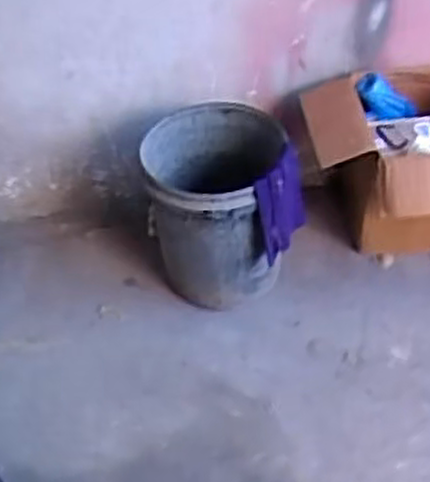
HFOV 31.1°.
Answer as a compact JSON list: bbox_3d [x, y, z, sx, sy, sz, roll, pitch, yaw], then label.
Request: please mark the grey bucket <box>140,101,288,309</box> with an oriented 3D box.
[{"bbox_3d":[0.010,-0.060,1.759,0.297,0.391,0.337,-5,41,-1],"label":"grey bucket"}]

